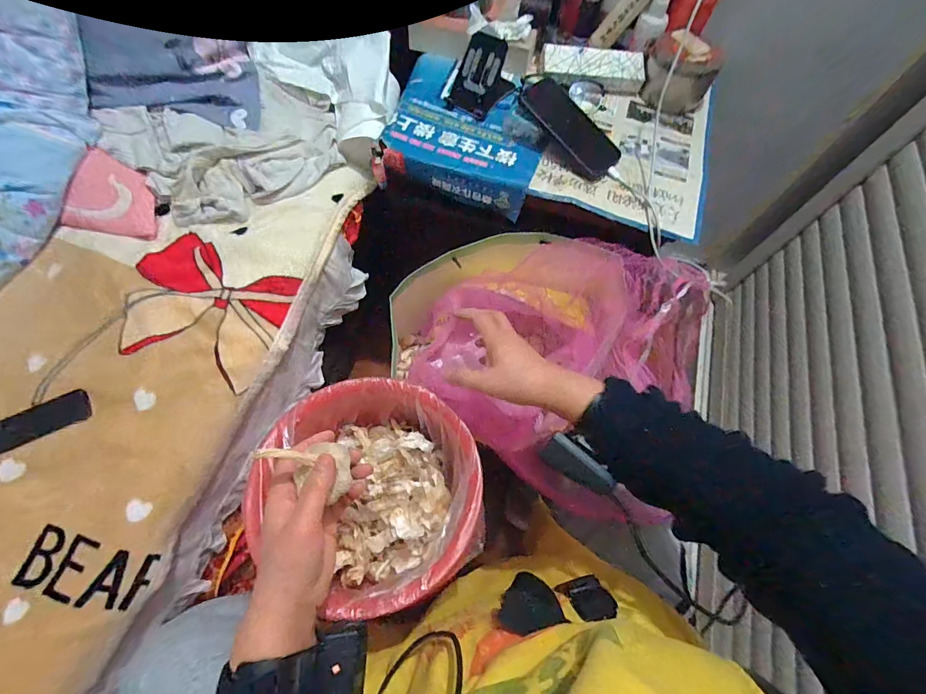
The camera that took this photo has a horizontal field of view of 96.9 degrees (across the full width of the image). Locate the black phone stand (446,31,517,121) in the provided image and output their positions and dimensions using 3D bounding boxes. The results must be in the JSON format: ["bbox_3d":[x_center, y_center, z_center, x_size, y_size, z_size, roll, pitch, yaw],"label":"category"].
[{"bbox_3d":[0.028,-0.406,0.604,0.068,0.065,0.108,33,68,11],"label":"black phone stand"}]

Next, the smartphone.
[{"bbox_3d":[0.155,-0.316,0.586,0.070,0.012,0.170,-36,84,-9],"label":"smartphone"}]

